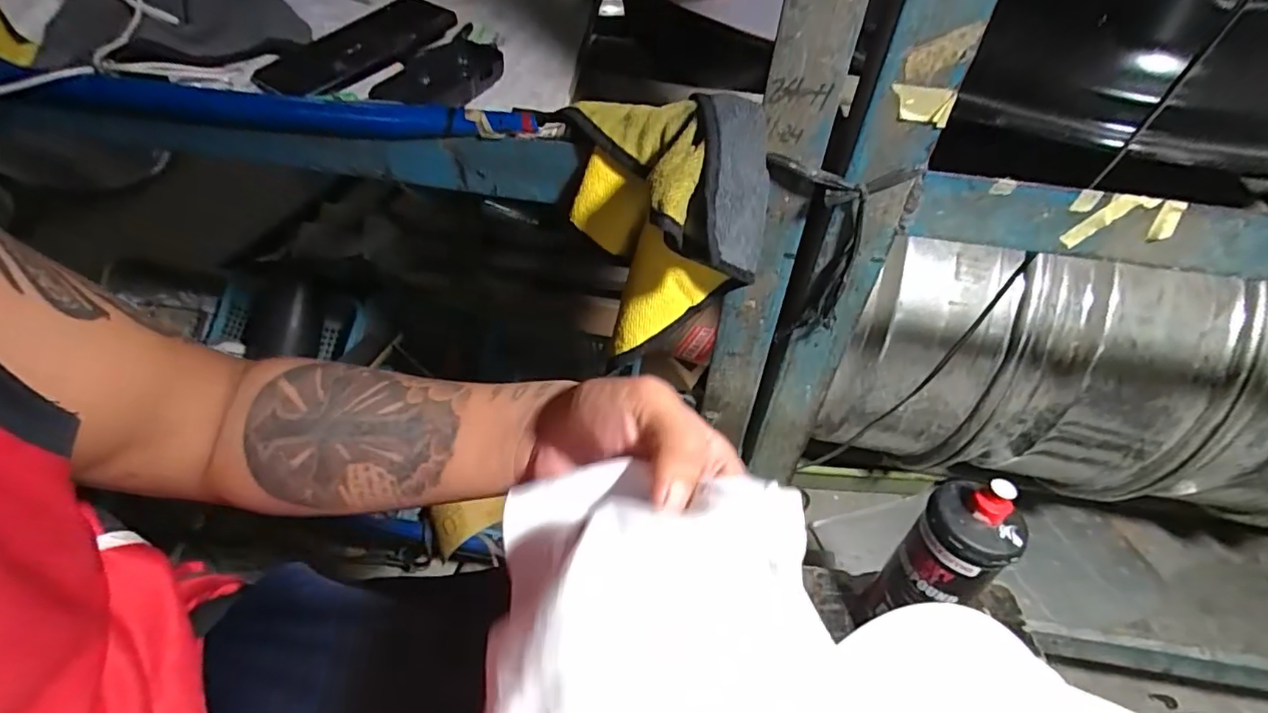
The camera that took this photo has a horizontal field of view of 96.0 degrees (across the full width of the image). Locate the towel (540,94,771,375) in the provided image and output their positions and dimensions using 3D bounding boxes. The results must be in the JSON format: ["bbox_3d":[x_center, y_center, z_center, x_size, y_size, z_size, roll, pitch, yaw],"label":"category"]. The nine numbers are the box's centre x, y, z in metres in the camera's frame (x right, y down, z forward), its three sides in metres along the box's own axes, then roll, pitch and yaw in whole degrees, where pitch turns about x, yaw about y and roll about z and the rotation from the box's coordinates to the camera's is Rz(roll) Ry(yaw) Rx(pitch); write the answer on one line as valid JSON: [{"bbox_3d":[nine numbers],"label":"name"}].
[{"bbox_3d":[0.006,-0.084,0.373,0.147,0.151,0.100,15,43,11],"label":"towel"}]

